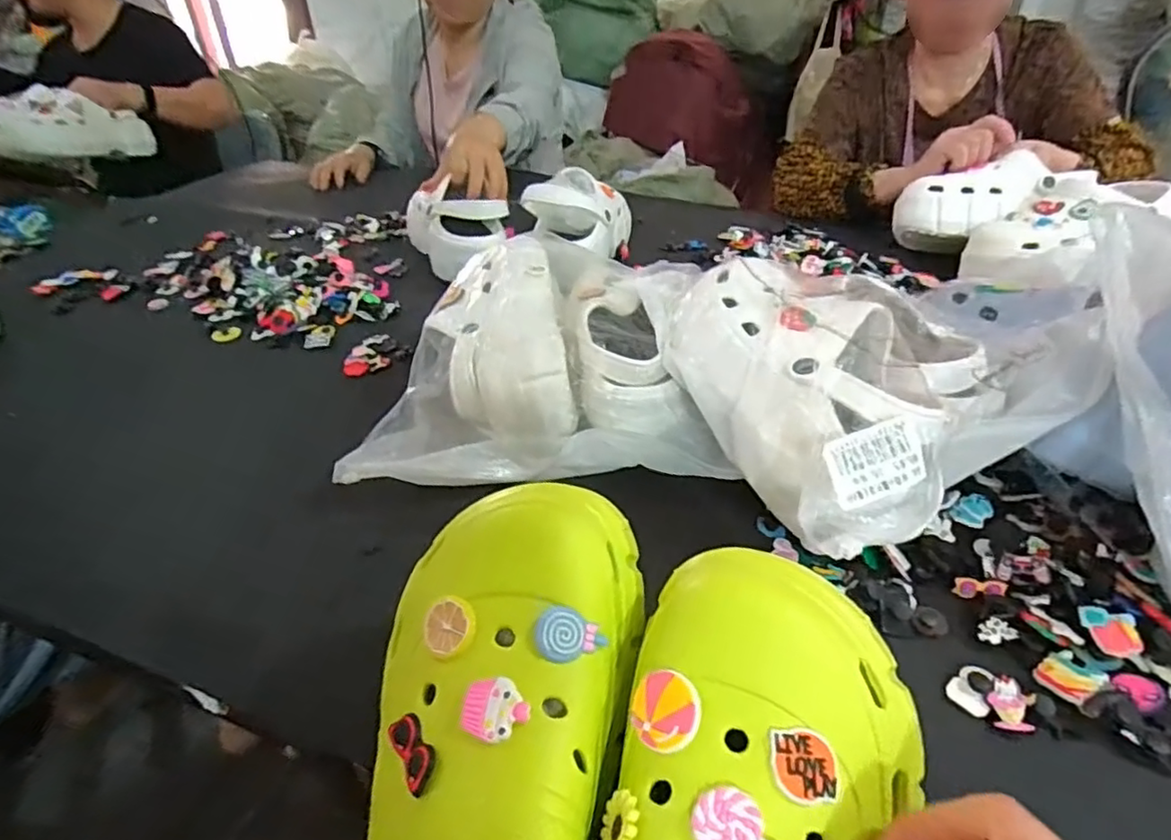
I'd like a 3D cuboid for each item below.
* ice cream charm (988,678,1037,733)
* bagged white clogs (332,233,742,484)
[{"bbox_3d":[0.229,0.153,0.337,0.020,0.004,0.027,2,54,34],"label":"ice cream charm"},{"bbox_3d":[-0.036,-0.064,0.555,0.281,0.108,0.279,1,36,3],"label":"bagged white clogs"}]

